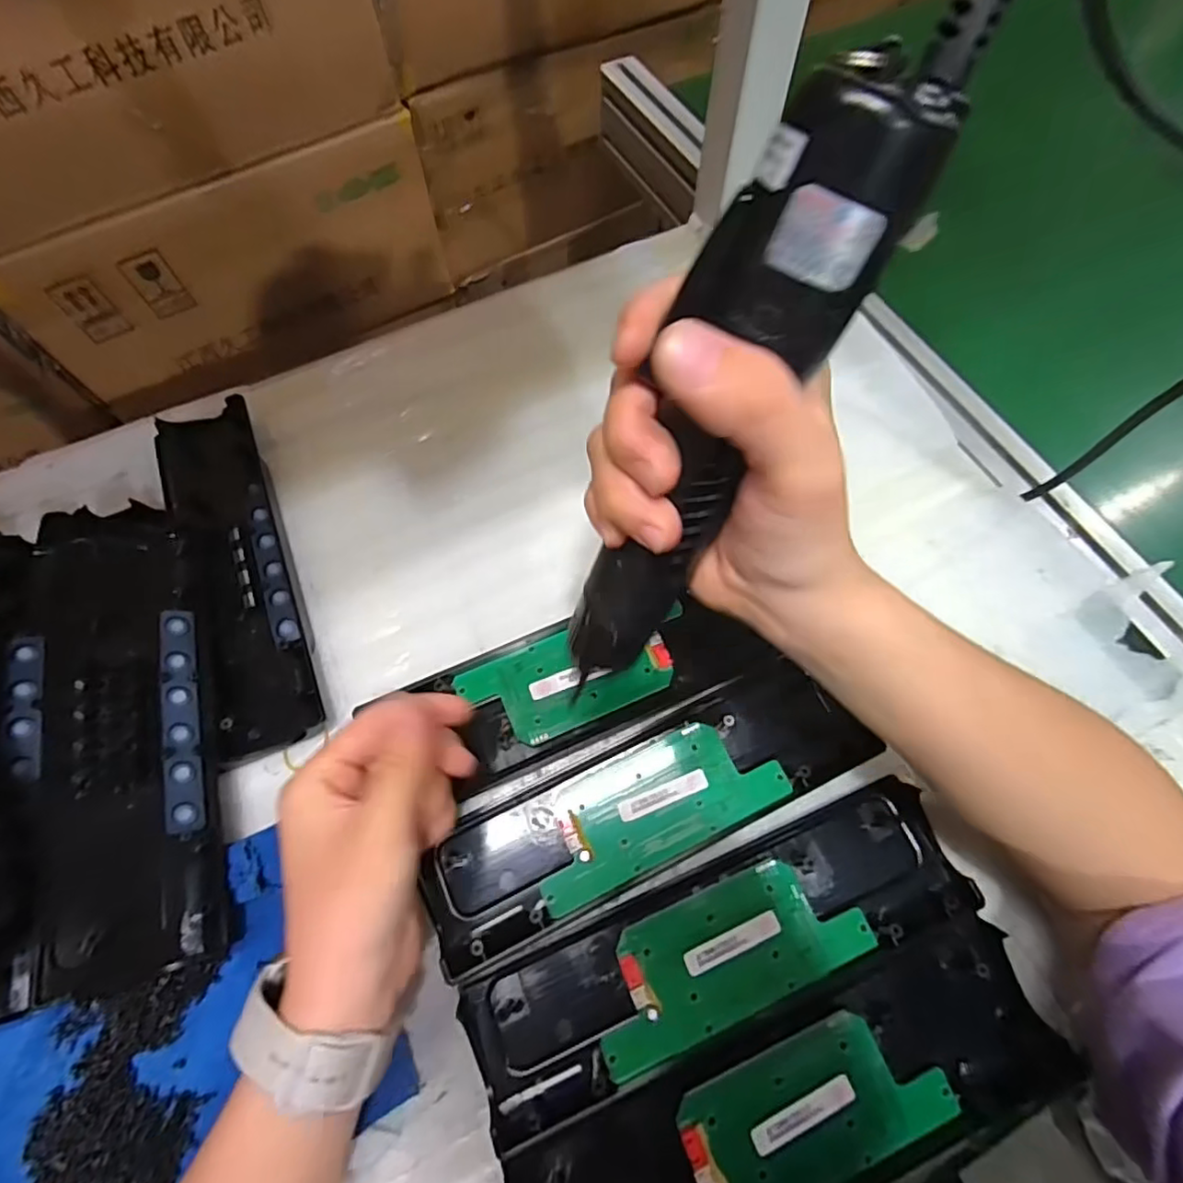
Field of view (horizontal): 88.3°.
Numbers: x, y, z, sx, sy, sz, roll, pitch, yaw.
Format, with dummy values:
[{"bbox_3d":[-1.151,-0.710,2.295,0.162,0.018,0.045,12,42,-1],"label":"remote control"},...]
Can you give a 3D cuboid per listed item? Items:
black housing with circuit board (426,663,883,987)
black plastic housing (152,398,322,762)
[{"bbox_3d":[0.028,0.109,0.320,0.234,0.017,0.066,-23,68,-9],"label":"black housing with circuit board"},{"bbox_3d":[-0.221,-0.018,0.381,0.062,0.022,0.241,-24,68,-9],"label":"black plastic housing"}]

